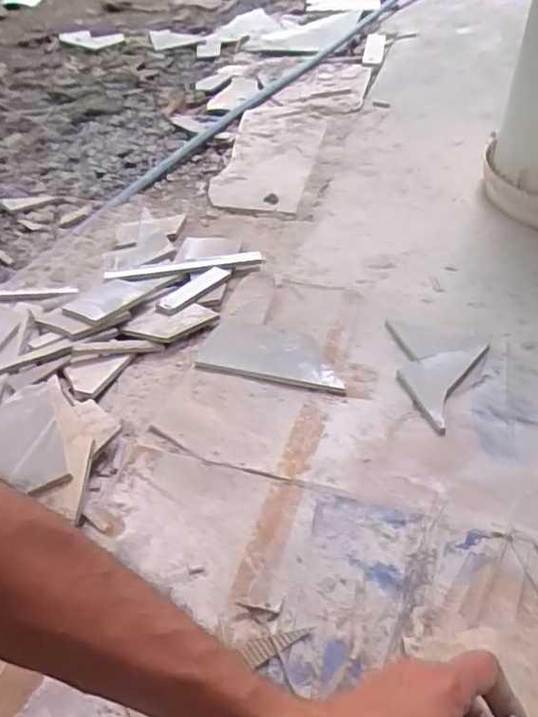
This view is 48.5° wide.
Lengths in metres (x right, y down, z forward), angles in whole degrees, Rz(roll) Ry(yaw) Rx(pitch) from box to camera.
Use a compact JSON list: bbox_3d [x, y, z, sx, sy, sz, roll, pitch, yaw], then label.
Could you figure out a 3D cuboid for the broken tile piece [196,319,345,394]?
[{"bbox_3d":[0.005,-0.008,0.755,0.185,0.015,0.097,7,44,15],"label":"broken tile piece"}]

